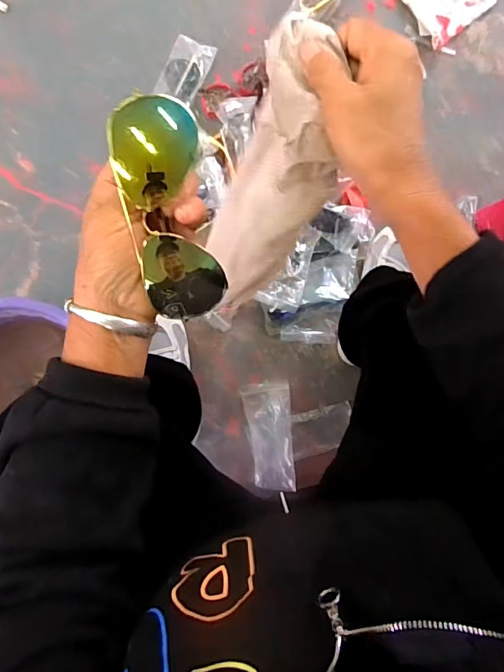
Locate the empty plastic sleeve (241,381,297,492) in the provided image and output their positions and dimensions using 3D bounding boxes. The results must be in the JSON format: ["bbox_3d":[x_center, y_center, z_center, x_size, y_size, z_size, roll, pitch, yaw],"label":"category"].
[{"bbox_3d":[0.032,0.172,0.786,0.079,0.010,0.179,-7,87,18],"label":"empty plastic sleeve"}]

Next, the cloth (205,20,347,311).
[{"bbox_3d":[0.020,-0.120,0.370,0.076,0.218,0.081,18,59,-4],"label":"cloth"}]

